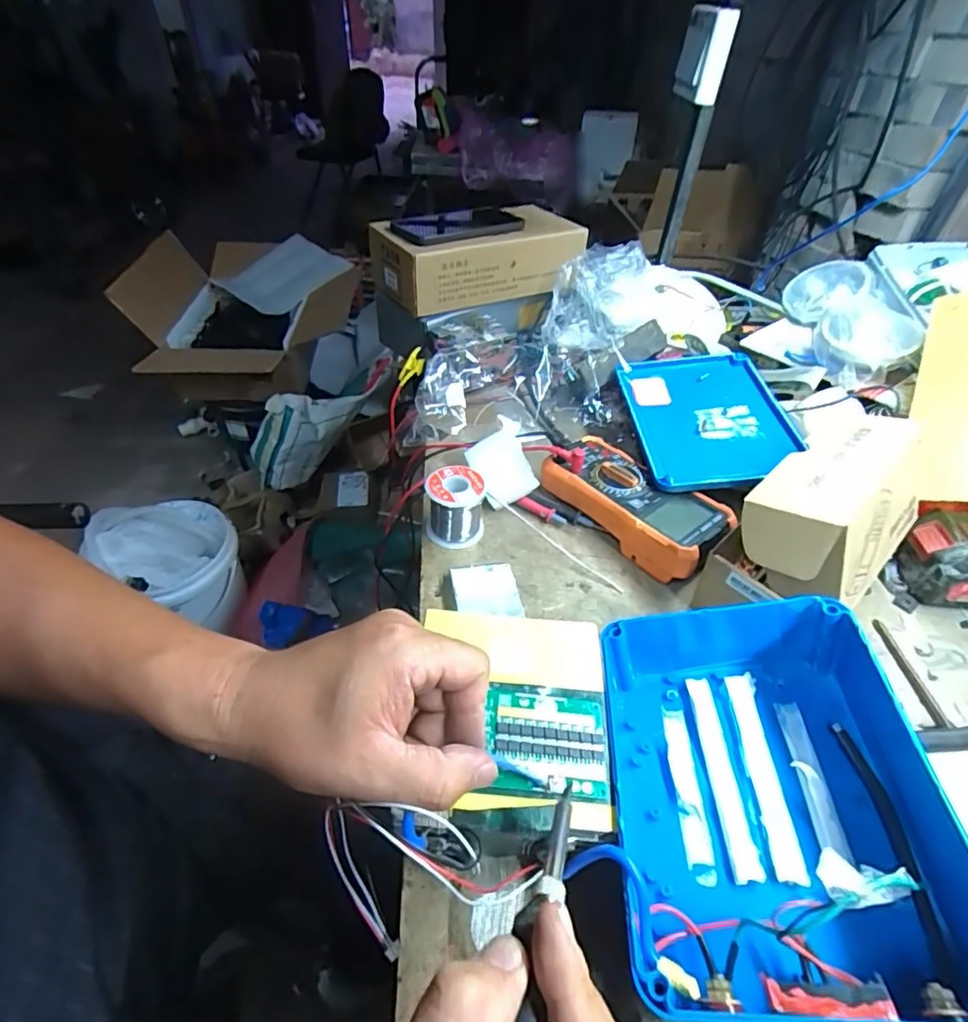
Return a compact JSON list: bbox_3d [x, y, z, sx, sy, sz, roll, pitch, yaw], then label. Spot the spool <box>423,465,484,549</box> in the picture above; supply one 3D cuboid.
[{"bbox_3d":[-0.026,-0.004,0.498,0.052,0.054,0.049,1,42,-1],"label":"spool"}]

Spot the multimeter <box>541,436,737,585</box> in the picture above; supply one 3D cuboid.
[{"bbox_3d":[0.140,-0.005,0.521,0.079,0.045,0.171,-29,51,-30],"label":"multimeter"}]

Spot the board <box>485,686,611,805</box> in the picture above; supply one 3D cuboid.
[{"bbox_3d":[0.035,0.129,0.309,0.066,0.009,0.058,4,44,1],"label":"board"}]

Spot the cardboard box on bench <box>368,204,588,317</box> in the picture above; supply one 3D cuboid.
[{"bbox_3d":[-0.008,-0.342,0.735,0.261,0.081,0.152,-14,45,-17],"label":"cardboard box on bench"}]

